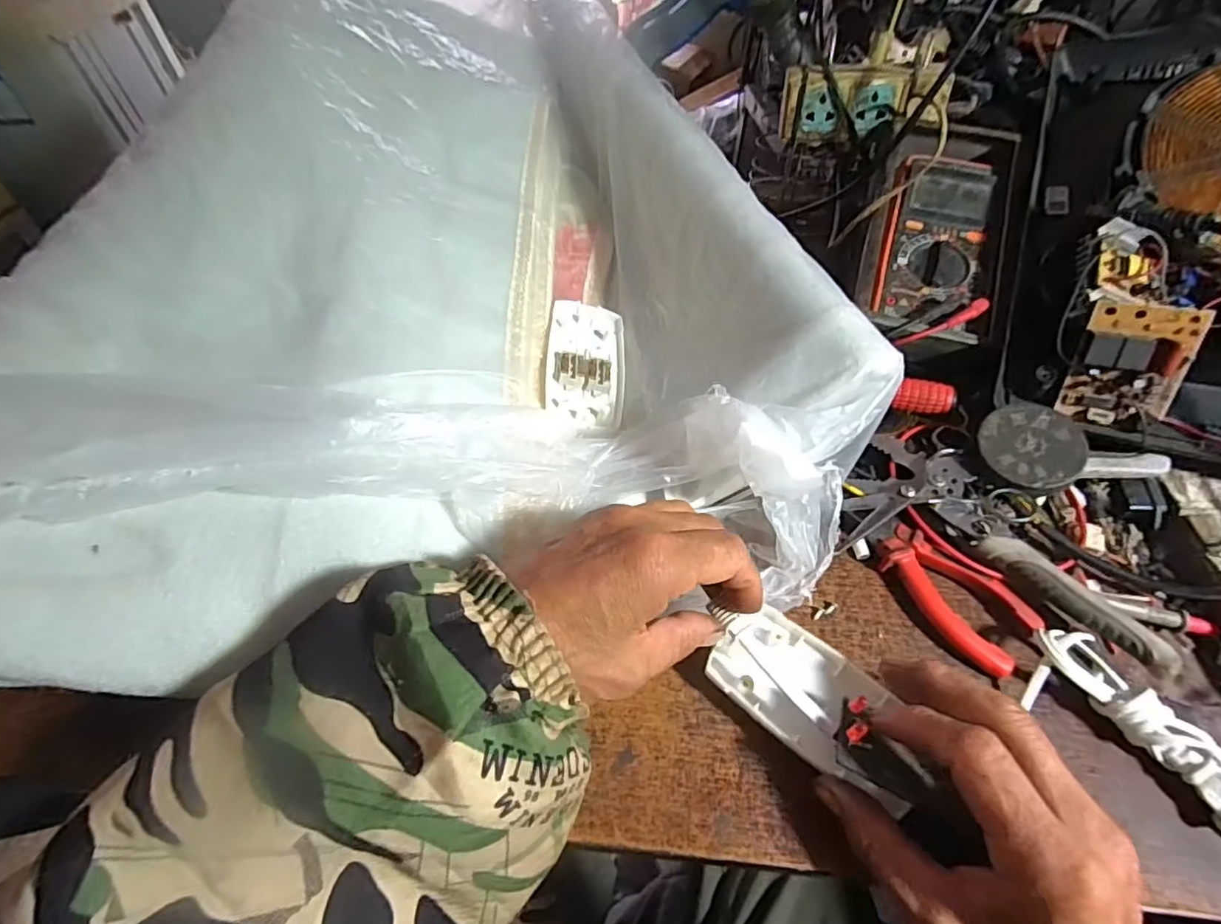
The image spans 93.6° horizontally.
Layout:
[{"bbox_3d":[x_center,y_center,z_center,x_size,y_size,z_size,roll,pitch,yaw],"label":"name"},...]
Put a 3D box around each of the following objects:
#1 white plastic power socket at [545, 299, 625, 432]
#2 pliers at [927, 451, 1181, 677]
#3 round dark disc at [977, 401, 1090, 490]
[{"bbox_3d":[-0.016,-0.069,0.395,0.052,0.024,0.110,0,50,0],"label":"white plastic power socket"},{"bbox_3d":[0.236,0.055,0.326,0.041,0.016,0.150,-19,52,-15],"label":"pliers"},{"bbox_3d":[0.258,-0.011,0.350,0.051,0.004,0.056,-7,65,14],"label":"round dark disc"}]

